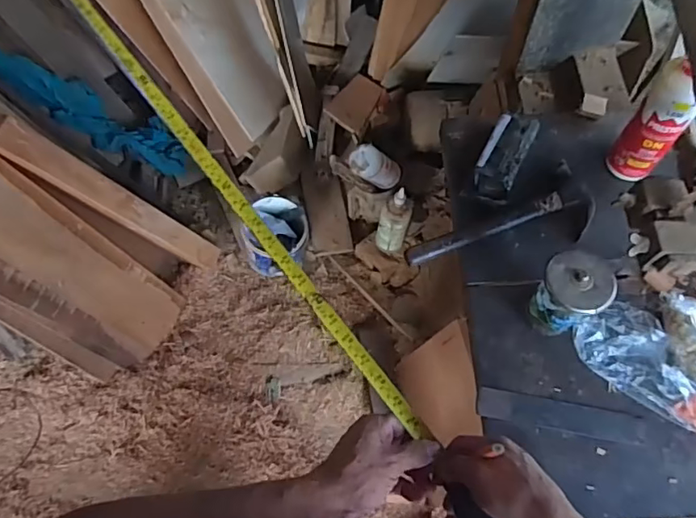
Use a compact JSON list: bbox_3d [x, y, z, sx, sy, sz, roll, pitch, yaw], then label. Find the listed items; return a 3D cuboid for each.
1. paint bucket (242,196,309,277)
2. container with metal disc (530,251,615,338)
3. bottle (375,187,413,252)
[{"bbox_3d":[-0.216,-0.064,1.565,0.190,0.169,0.209,1,65,-2],"label":"paint bucket"},{"bbox_3d":[0.265,0.045,0.653,0.076,0.106,0.072,1,65,-2],"label":"container with metal disc"},{"bbox_3d":[0.126,-0.094,1.490,0.083,0.225,0.087,15,65,5],"label":"bottle"}]

